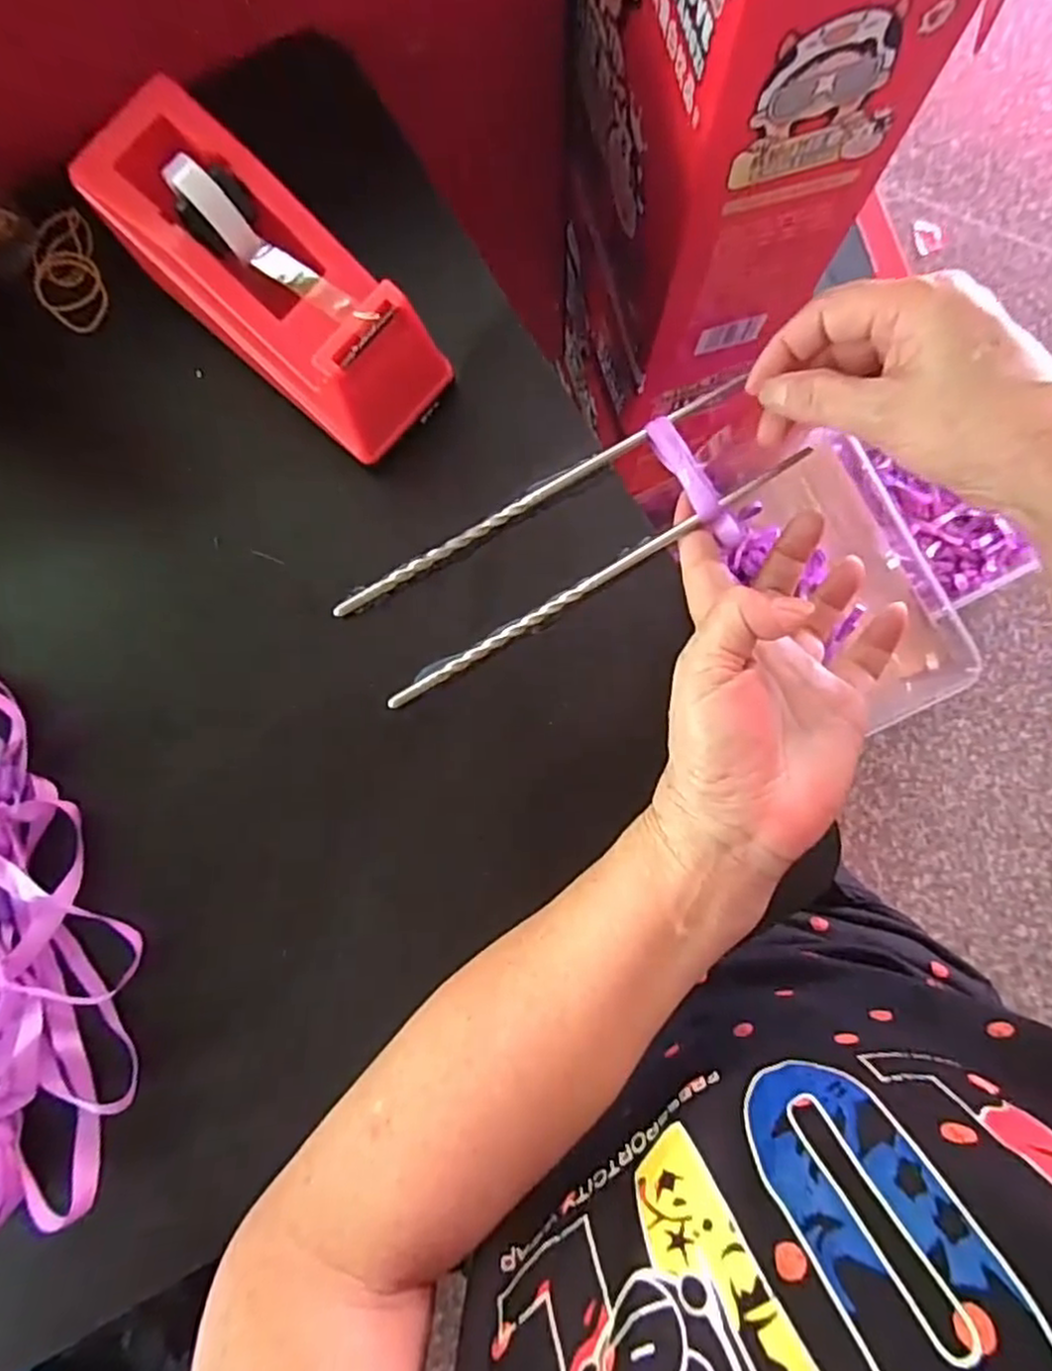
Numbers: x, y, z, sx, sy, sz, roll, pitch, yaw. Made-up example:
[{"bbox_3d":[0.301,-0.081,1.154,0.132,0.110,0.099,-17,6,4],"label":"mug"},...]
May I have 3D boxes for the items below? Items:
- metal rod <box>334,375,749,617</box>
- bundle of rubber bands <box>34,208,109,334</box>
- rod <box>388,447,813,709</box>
[{"bbox_3d":[0.006,-0.088,0.321,0.212,0.006,0.008,-30,81,-1],"label":"metal rod"},{"bbox_3d":[-0.229,-0.205,0.347,0.031,0.009,0.061,-21,84,0],"label":"bundle of rubber bands"},{"bbox_3d":[0.033,-0.049,0.316,0.219,0.009,0.007,-31,81,-1],"label":"rod"}]

